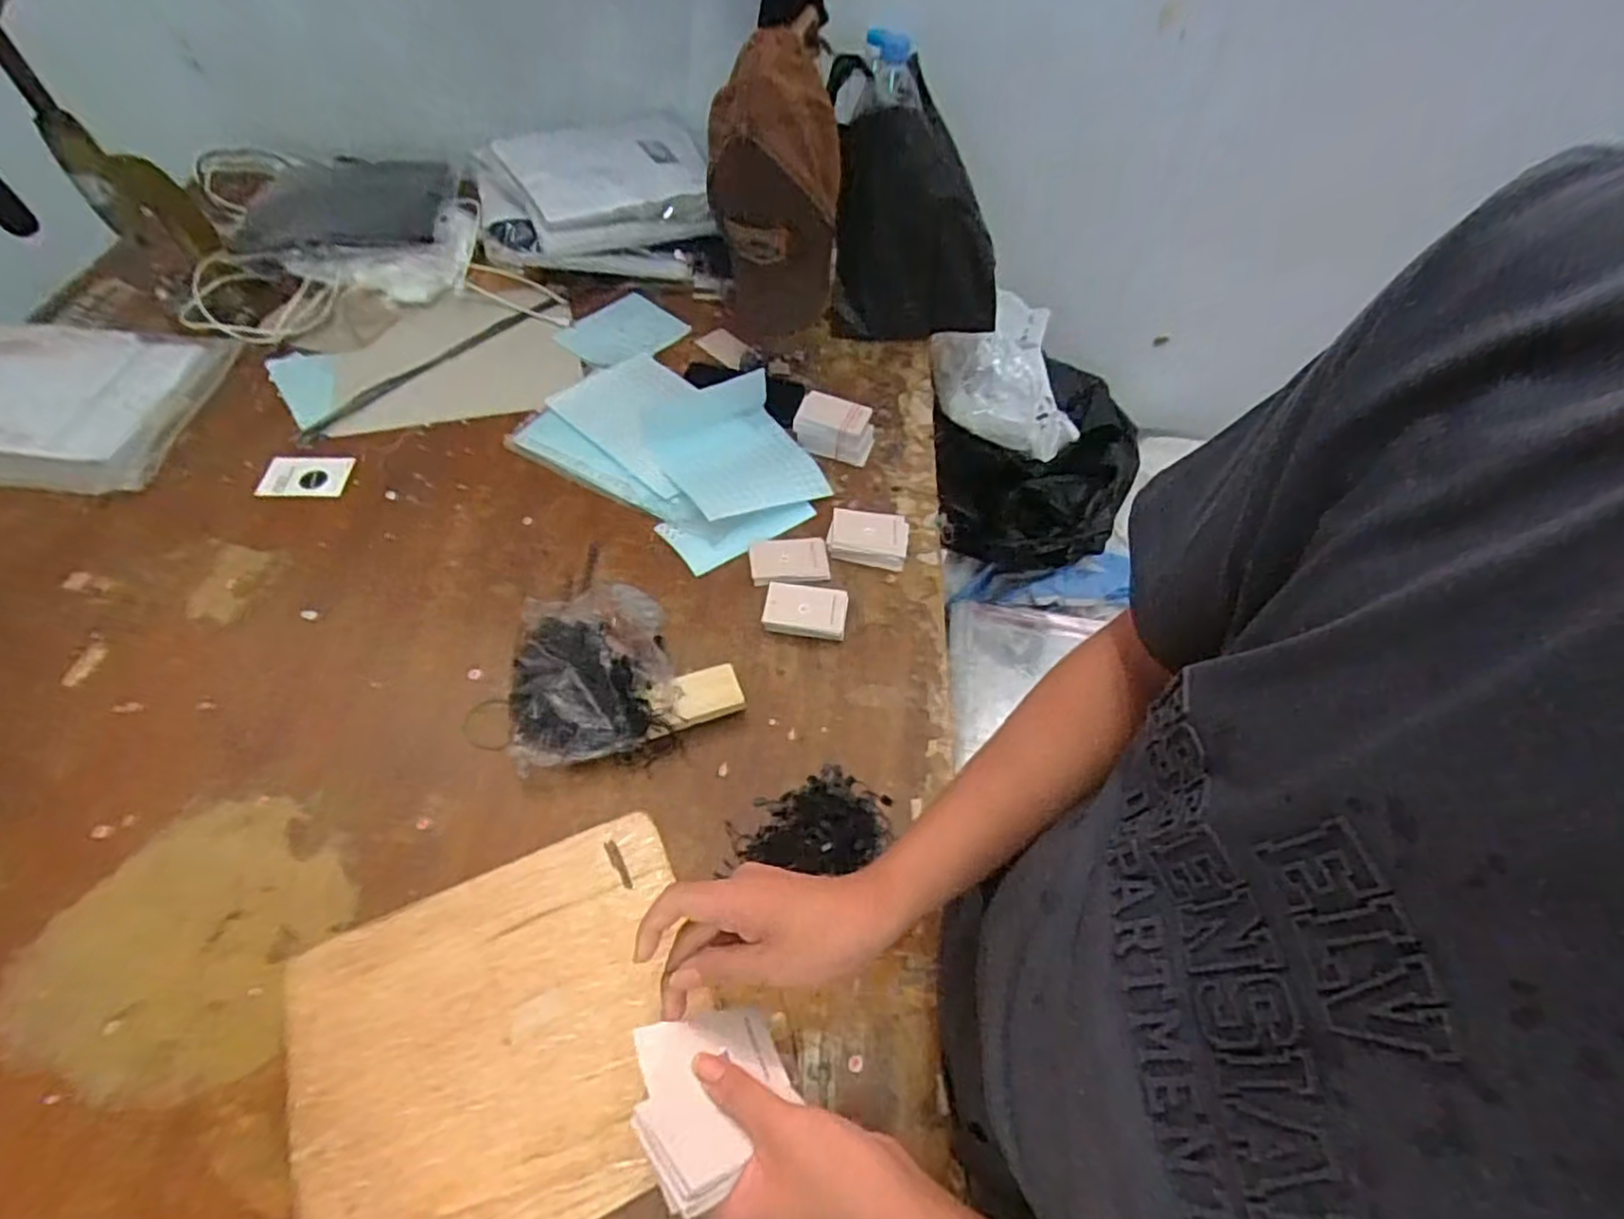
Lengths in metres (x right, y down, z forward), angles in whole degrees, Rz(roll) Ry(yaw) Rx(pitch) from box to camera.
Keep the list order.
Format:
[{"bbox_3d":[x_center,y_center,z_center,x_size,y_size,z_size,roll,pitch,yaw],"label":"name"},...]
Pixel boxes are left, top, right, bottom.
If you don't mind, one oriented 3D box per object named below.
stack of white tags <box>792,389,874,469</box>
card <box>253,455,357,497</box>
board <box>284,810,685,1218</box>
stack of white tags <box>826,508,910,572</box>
[{"bbox_3d":[0.030,-0.223,0.887,0.093,0.057,0.058,24,57,12],"label":"stack of white tags"},{"bbox_3d":[-0.585,-0.156,0.845,0.097,0.007,0.072,0,56,0],"label":"card"},{"bbox_3d":[-0.222,0.312,0.530,0.277,0.010,0.249,-19,59,-17],"label":"board"},{"bbox_3d":[0.063,-0.082,0.812,0.087,0.020,0.074,10,55,2],"label":"stack of white tags"}]

